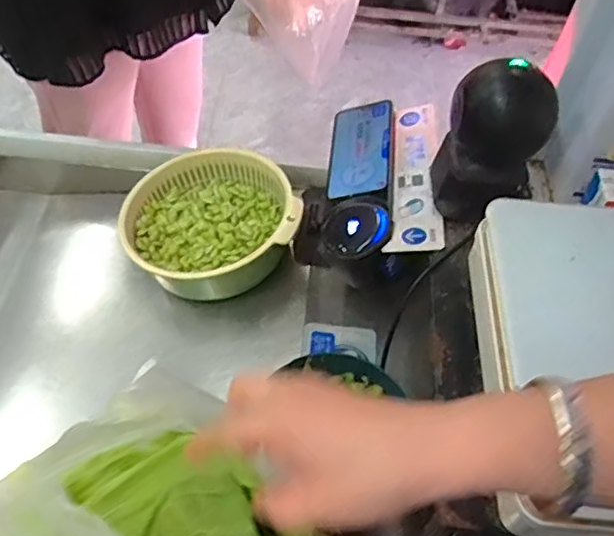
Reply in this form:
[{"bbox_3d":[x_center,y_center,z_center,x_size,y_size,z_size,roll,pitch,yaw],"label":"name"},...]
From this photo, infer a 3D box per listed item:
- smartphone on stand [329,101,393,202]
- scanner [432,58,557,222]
[{"bbox_3d":[0.065,-0.145,0.724,0.077,0.010,0.168,-9,48,21],"label":"smartphone on stand"},{"bbox_3d":[0.182,-0.121,0.588,0.102,0.145,0.079,19,54,10],"label":"scanner"}]

